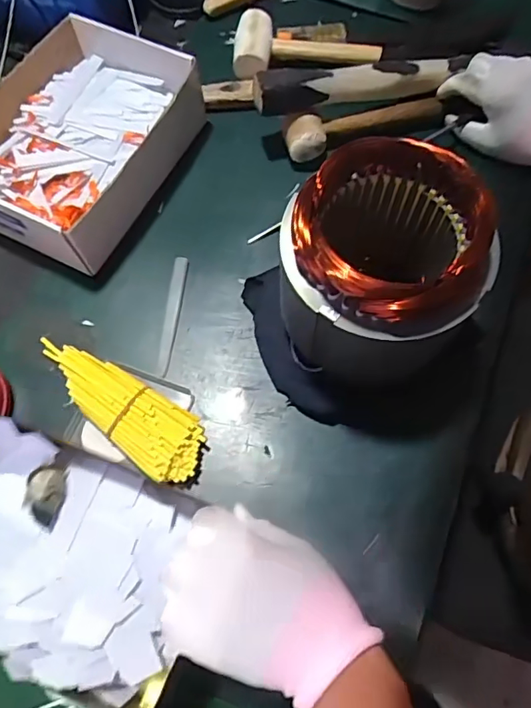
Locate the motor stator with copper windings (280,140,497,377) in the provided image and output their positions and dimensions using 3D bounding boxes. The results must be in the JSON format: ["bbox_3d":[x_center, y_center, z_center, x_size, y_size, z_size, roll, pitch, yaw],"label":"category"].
[{"bbox_3d":[0.082,-0.062,0.408,0.131,0.143,0.138,-16,70,-6],"label":"motor stator with copper windings"}]

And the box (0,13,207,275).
[{"bbox_3d":[-0.200,-0.226,0.558,0.190,0.079,0.253,23,71,10],"label":"box"}]

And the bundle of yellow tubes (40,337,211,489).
[{"bbox_3d":[-0.133,0.044,0.480,0.194,0.029,0.061,36,74,15],"label":"bundle of yellow tubes"}]

